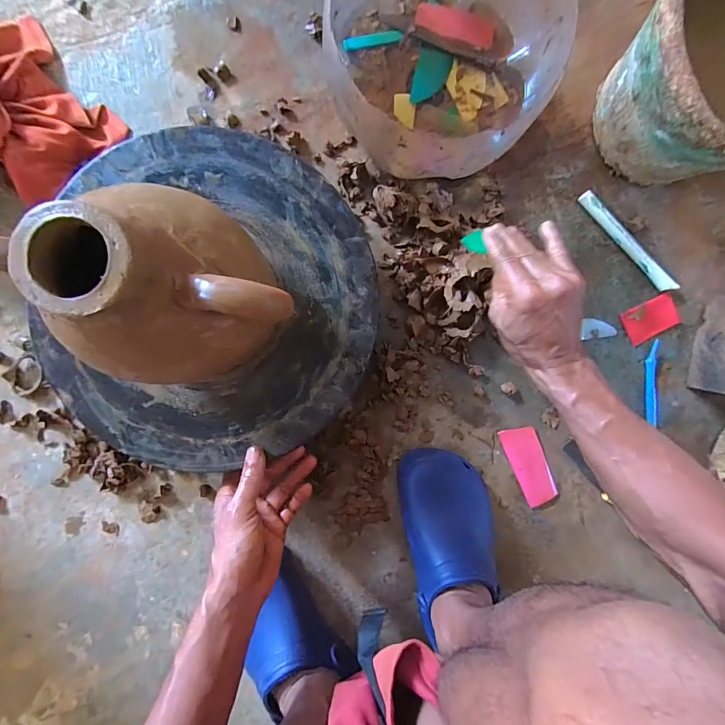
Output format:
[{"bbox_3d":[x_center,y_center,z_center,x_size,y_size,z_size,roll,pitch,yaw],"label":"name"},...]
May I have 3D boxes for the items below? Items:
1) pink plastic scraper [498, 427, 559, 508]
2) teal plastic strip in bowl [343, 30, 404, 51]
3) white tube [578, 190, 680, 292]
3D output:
[{"bbox_3d":[0.227,0.138,0.513,0.047,0.005,0.108,-23,94,-3],"label":"pink plastic scraper"},{"bbox_3d":[0.012,-0.382,0.448,0.072,0.005,0.013,-15,94,-4],"label":"teal plastic strip in bowl"},{"bbox_3d":[0.350,-0.157,0.501,0.173,0.020,0.020,43,89,-5],"label":"white tube"}]

